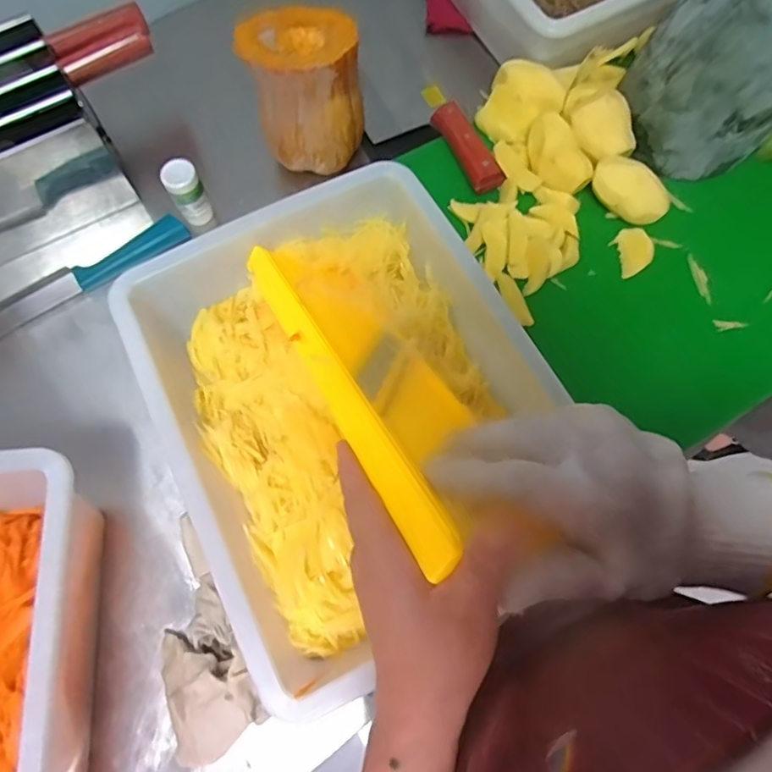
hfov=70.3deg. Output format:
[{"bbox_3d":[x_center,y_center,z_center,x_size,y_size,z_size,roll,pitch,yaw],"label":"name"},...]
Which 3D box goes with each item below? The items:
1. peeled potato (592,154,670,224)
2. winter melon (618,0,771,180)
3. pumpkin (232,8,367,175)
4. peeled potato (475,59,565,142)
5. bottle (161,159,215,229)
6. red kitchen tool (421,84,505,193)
[{"bbox_3d":[0.246,-0.196,0.554,0.078,0.041,0.039,34,74,12],"label":"peeled potato"},{"bbox_3d":[0.327,-0.307,0.532,0.133,0.150,0.130,0,70,1],"label":"winter melon"},{"bbox_3d":[-0.081,-0.301,0.566,0.113,0.134,0.108,0,70,1],"label":"pumpkin"},{"bbox_3d":[0.145,-0.308,0.596,0.075,0.048,0.072,0,70,1],"label":"peeled potato"},{"bbox_3d":[-0.204,-0.198,0.570,0.033,0.069,0.031,-26,72,-8],"label":"bottle"},{"bbox_3d":[0.080,-0.274,0.596,0.035,0.027,0.157,-21,71,-6],"label":"red kitchen tool"}]

